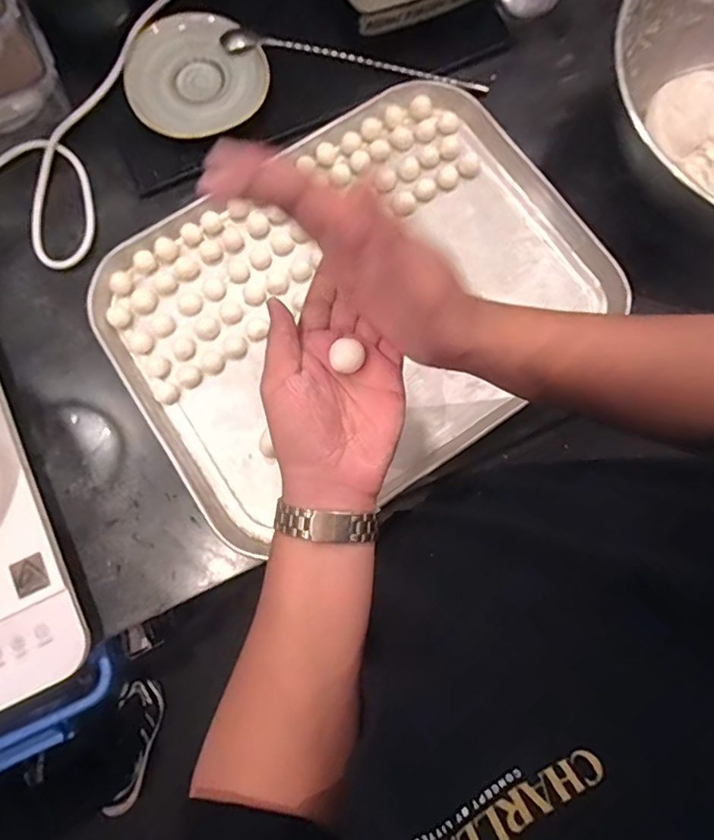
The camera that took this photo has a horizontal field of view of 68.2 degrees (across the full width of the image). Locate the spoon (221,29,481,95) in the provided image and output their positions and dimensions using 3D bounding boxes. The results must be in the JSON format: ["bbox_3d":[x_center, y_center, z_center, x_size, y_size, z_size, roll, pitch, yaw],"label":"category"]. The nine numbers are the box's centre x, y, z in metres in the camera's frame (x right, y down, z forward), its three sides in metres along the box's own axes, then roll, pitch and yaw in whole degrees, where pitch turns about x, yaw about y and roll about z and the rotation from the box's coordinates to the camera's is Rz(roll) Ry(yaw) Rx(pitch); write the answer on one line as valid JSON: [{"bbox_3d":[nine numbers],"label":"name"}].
[{"bbox_3d":[-0.001,-0.391,0.577,0.291,0.020,0.023,9,79,1],"label":"spoon"}]

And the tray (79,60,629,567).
[{"bbox_3d":[-0.002,-0.124,0.530,0.468,0.036,0.369,-34,81,-7],"label":"tray"}]

